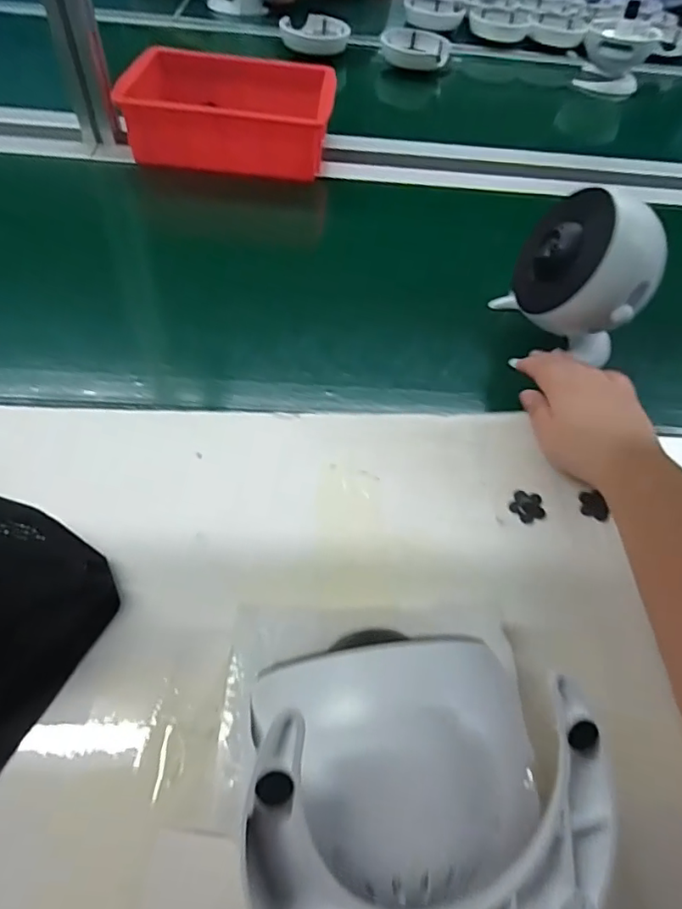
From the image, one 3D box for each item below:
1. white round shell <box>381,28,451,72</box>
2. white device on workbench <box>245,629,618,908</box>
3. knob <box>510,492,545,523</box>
[{"bbox_3d":[0.130,-0.703,0.916,0.112,0.031,0.109,3,54,-4],"label":"white round shell"},{"bbox_3d":[0.025,0.124,0.192,0.114,0.075,0.108,0,86,-9],"label":"white device on workbench"},{"bbox_3d":[0.137,0.037,0.384,0.027,0.004,0.025,-29,61,-25],"label":"knob"}]

